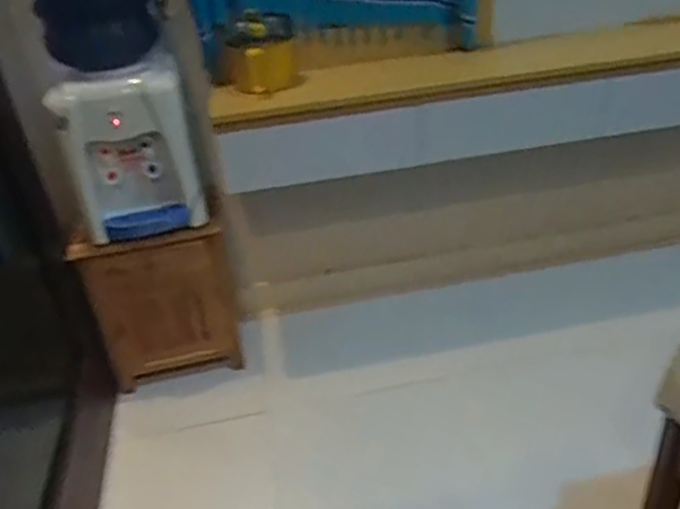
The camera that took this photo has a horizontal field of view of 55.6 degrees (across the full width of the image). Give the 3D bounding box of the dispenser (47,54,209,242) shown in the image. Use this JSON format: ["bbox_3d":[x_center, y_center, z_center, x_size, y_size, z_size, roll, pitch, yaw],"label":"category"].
[{"bbox_3d":[-0.540,-0.272,1.716,0.303,0.394,0.303,-12,33,-9],"label":"dispenser"}]

